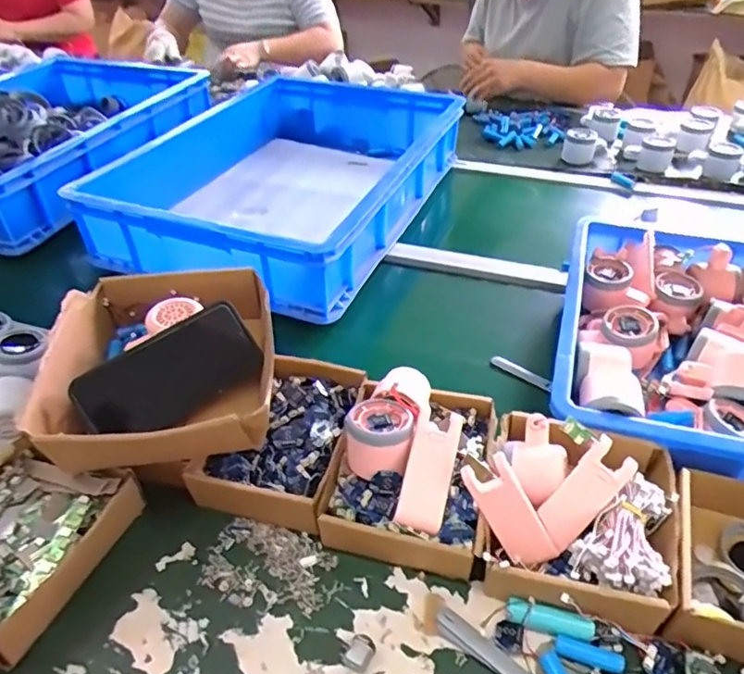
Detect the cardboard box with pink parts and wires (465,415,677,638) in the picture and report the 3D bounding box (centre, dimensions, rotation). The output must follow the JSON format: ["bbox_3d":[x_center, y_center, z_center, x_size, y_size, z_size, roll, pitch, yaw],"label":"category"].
[{"bbox_3d":[0.169,0.147,0.494,0.170,0.084,0.162,12,42,15],"label":"cardboard box with pink parts and wires"}]

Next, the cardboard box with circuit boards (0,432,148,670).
[{"bbox_3d":[-0.304,0.177,0.496,0.138,0.057,0.157,13,42,16],"label":"cardboard box with circuit boards"}]

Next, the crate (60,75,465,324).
[{"bbox_3d":[-0.125,-0.264,0.966,0.424,0.176,0.620,16,43,19],"label":"crate"}]

